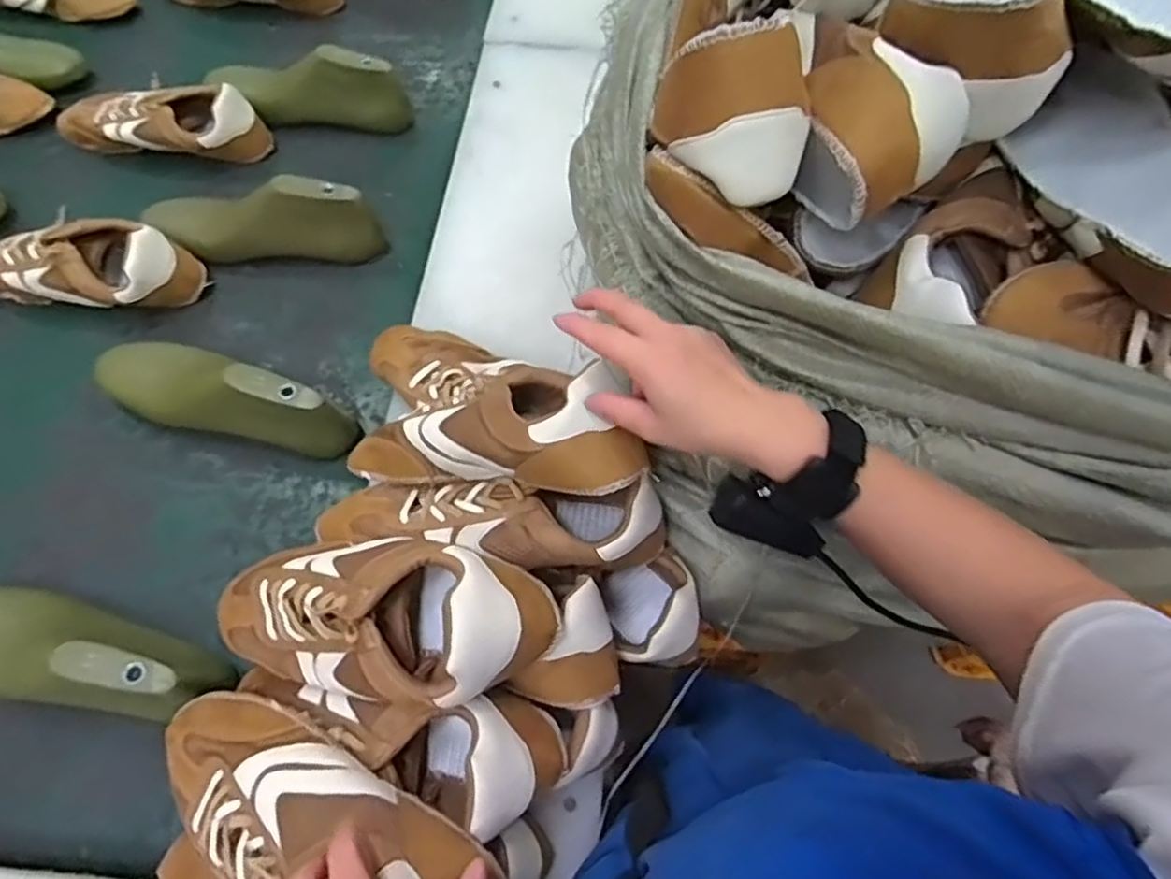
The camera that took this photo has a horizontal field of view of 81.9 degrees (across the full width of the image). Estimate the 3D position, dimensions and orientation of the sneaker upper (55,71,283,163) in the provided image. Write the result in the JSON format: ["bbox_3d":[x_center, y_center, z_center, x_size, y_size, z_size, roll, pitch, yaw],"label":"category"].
[{"bbox_3d":[-0.559,-0.419,0.877,0.273,0.072,0.086,9,65,1],"label":"sneaker upper"}]

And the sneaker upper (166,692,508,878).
[{"bbox_3d":[-0.177,0.243,0.426,0.259,0.062,0.106,10,63,23],"label":"sneaker upper"}]

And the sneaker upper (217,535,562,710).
[{"bbox_3d":[-0.152,0.126,0.457,0.258,0.078,0.092,-5,62,22],"label":"sneaker upper"}]

